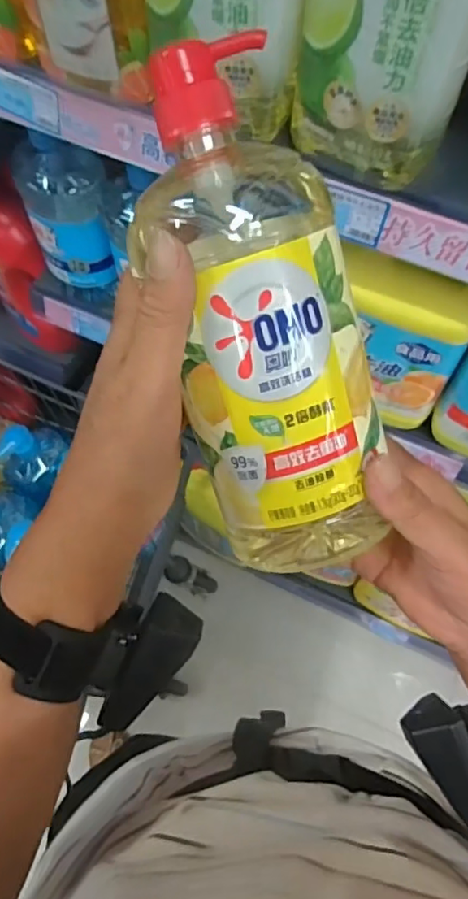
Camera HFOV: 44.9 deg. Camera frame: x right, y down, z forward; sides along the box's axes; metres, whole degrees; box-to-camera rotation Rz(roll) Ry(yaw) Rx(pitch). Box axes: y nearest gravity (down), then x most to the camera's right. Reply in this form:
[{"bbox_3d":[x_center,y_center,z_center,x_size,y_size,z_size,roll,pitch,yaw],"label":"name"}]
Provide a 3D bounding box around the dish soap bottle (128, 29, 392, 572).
[{"bbox_3d":[0.017,-0.053,0.276,0.093,0.051,0.253,-15,104,-8],"label":"dish soap bottle"}]

